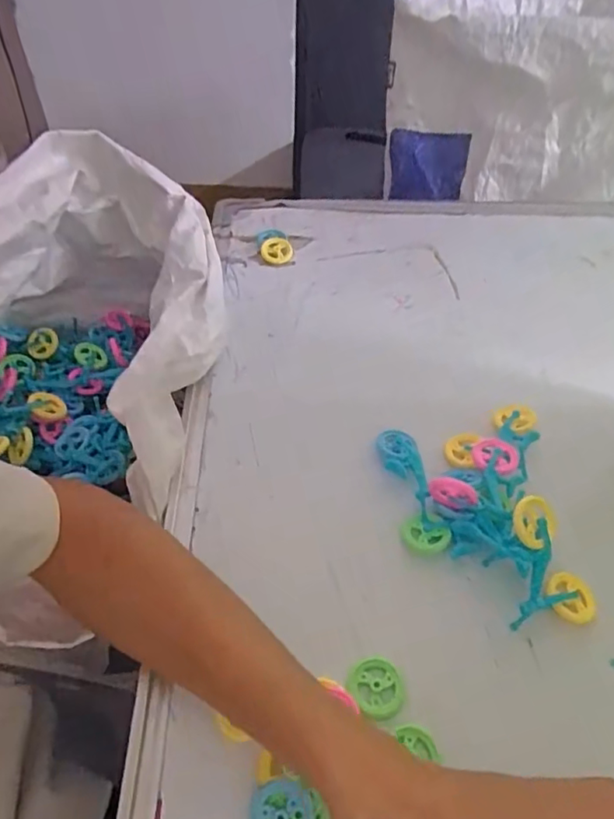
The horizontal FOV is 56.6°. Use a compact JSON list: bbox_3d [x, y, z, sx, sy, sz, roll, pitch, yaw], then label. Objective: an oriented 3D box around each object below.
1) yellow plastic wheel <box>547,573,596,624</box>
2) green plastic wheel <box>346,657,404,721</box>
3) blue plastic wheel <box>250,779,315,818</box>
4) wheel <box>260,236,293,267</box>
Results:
[{"bbox_3d":[0.154,0.108,0.332,0.030,0.006,0.029,11,51,-14],"label":"yellow plastic wheel"},{"bbox_3d":[0.037,0.147,0.300,0.028,0.004,0.030,1,50,-1],"label":"green plastic wheel"},{"bbox_3d":[-0.011,0.186,0.259,0.028,0.007,0.028,1,50,-1],"label":"blue plastic wheel"},{"bbox_3d":[-0.028,-0.151,0.541,0.029,0.012,0.026,15,51,11],"label":"wheel"}]

